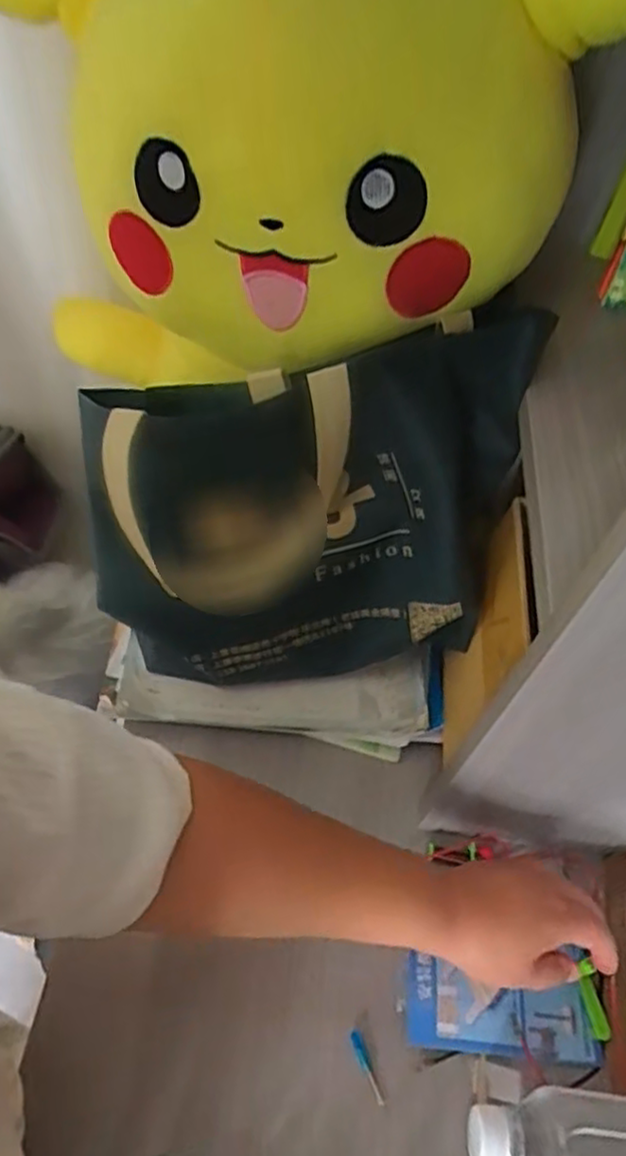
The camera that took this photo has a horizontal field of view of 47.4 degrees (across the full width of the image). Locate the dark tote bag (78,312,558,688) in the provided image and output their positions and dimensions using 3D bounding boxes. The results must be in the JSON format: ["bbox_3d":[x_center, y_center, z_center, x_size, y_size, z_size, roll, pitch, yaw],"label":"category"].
[{"bbox_3d":[-0.001,-0.033,0.514,0.297,0.260,0.096,-7,53,-9],"label":"dark tote bag"}]

